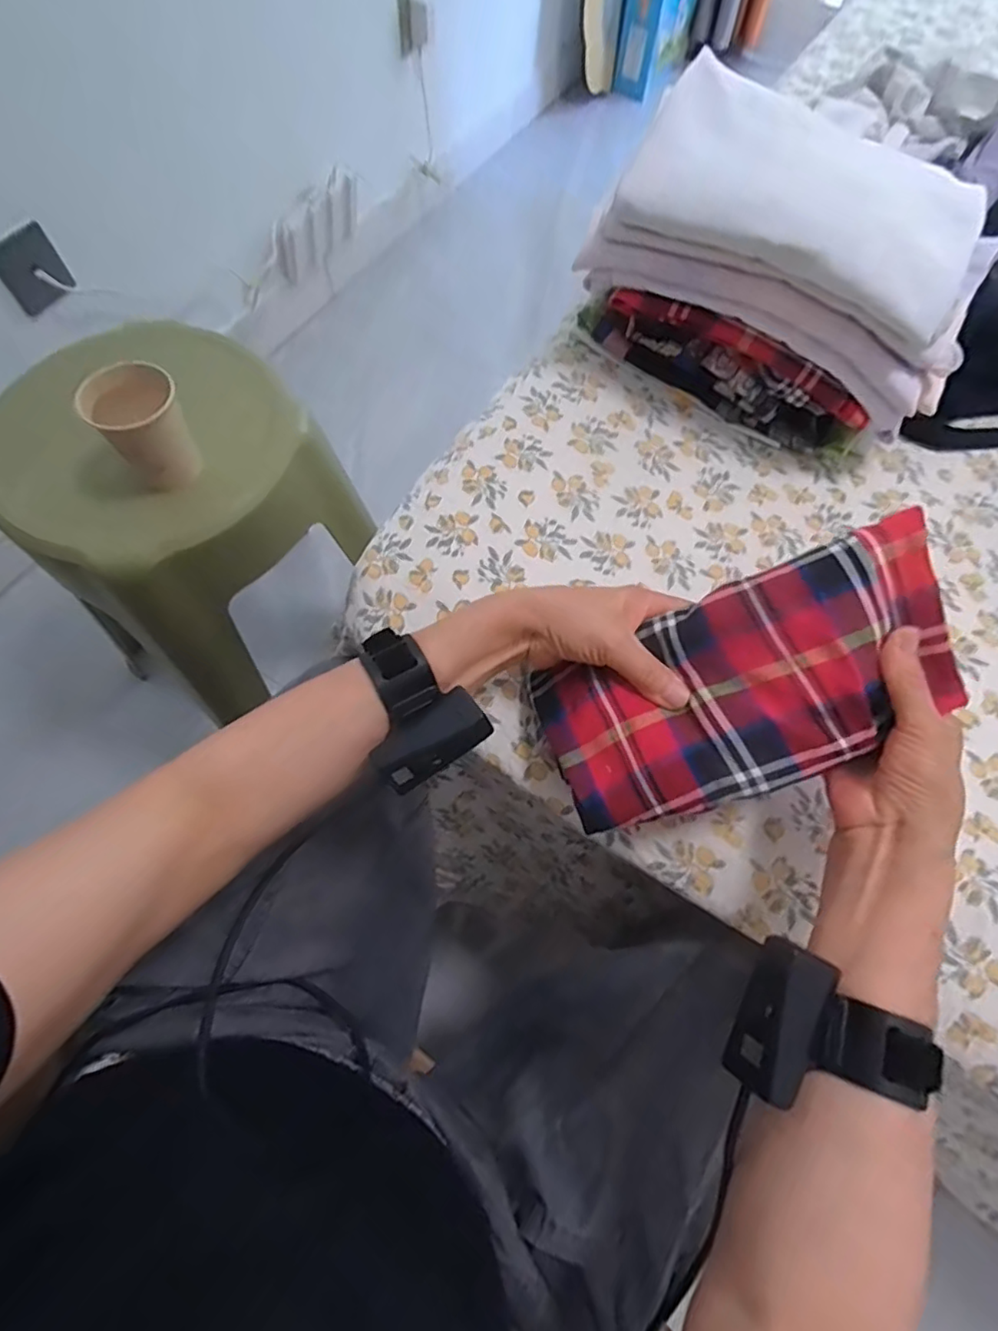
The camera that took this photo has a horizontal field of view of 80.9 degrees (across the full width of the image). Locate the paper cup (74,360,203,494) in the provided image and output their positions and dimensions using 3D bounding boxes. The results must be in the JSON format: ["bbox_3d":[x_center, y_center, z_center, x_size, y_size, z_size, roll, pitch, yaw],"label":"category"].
[{"bbox_3d":[-0.287,-0.191,0.486,0.067,0.086,0.065,1,67,-2],"label":"paper cup"}]

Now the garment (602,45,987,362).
[{"bbox_3d":[0.238,-0.363,0.455,0.260,0.051,0.186,29,69,10],"label":"garment"}]

